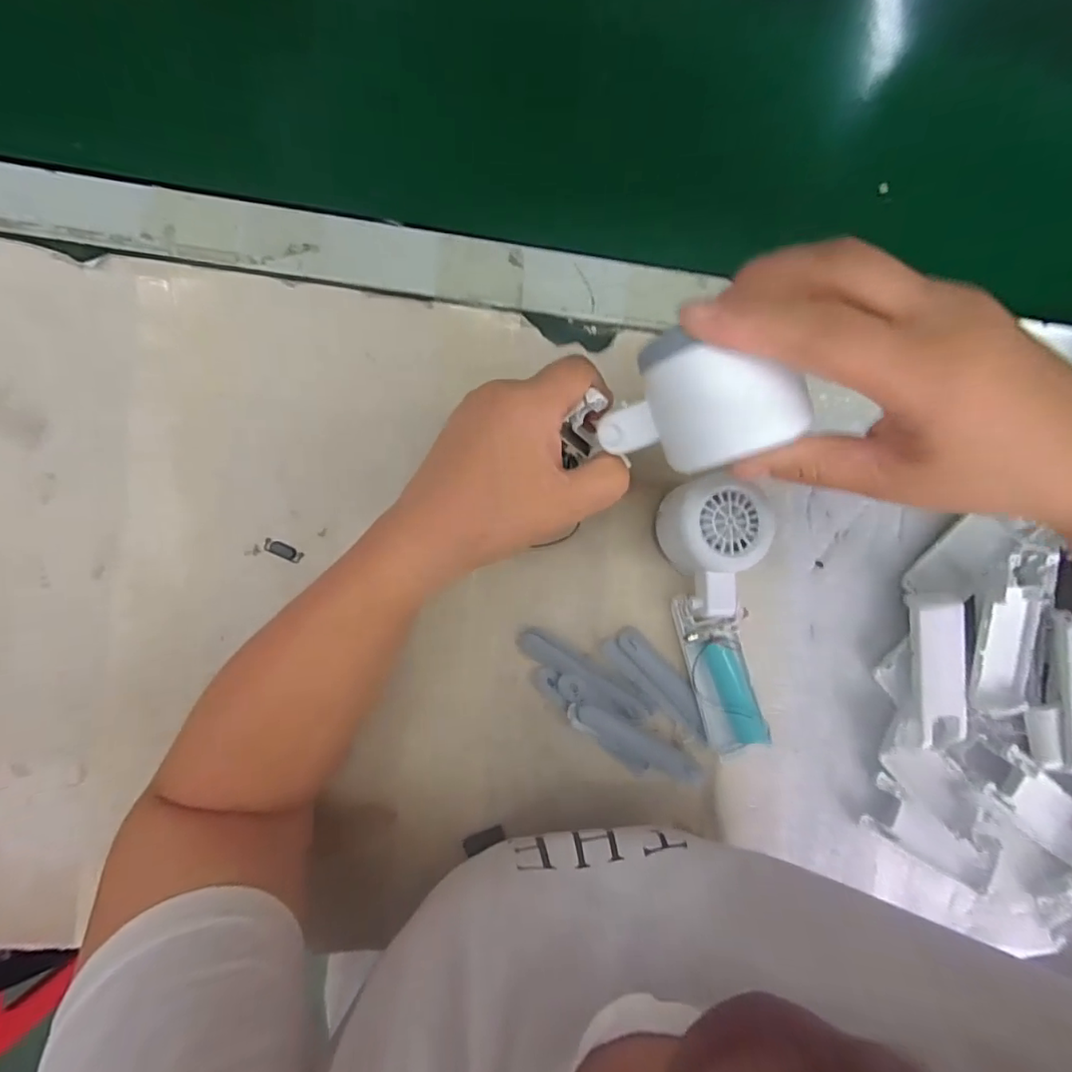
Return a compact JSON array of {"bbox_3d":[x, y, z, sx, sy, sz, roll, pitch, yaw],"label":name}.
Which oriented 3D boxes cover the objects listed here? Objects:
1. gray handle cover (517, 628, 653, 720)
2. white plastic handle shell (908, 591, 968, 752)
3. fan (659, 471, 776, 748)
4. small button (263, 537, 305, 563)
[{"bbox_3d":[0.032,0.089,0.365,0.095,0.009,0.018,32,85,-6],"label":"gray handle cover"},{"bbox_3d":[0.266,0.089,0.375,0.039,0.009,0.101,-3,89,-8],"label":"white plastic handle shell"},{"bbox_3d":[0.115,0.046,0.358,0.058,0.052,0.172,-10,104,-8],"label":"fan"},{"bbox_3d":[-0.154,0.009,0.346,0.024,0.004,0.008,25,87,-7],"label":"small button"}]

